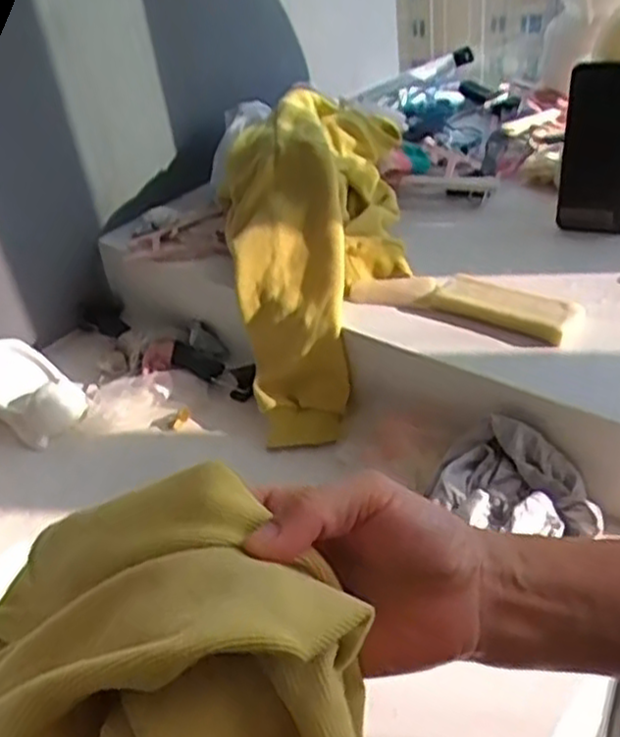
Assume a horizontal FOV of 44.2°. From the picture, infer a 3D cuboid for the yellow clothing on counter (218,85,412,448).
[{"bbox_3d":[-0.006,-0.135,0.817,0.210,0.098,0.444,-1,65,9],"label":"yellow clothing on counter"}]

